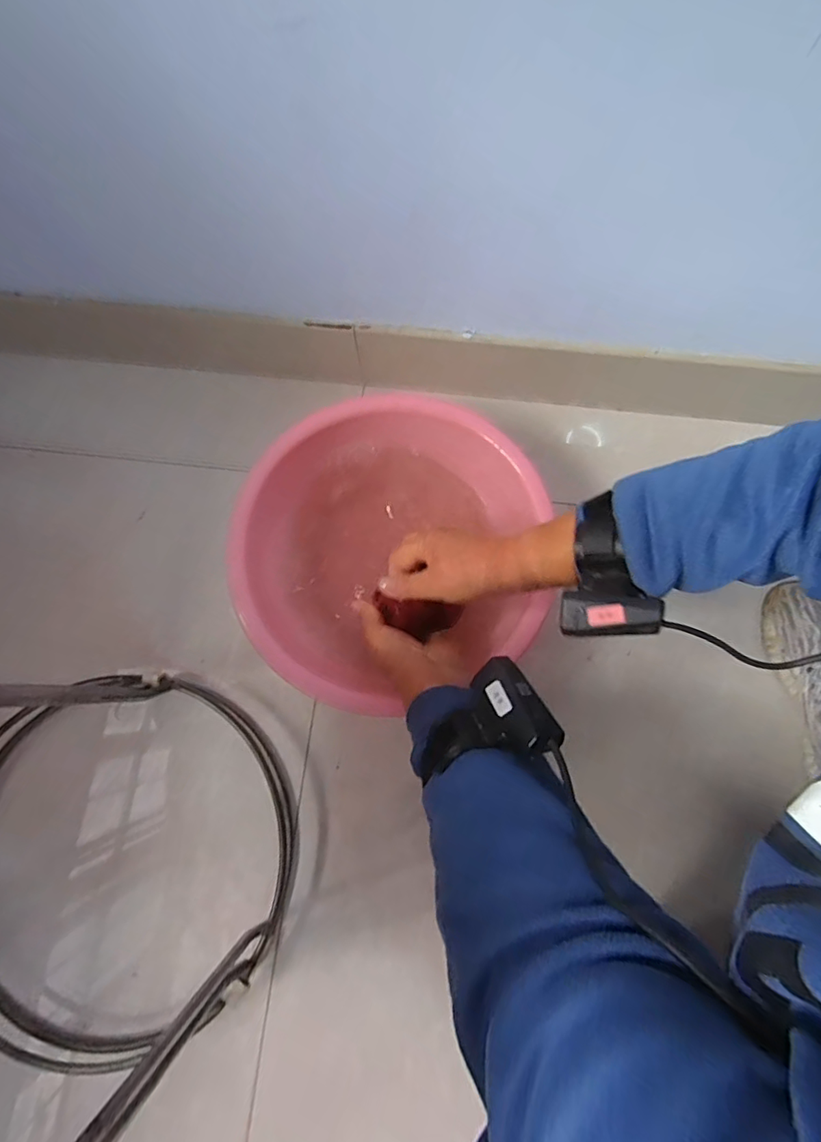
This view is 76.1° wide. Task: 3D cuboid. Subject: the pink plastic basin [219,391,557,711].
[{"bbox_3d":[-0.024,-0.029,0.574,0.328,0.103,0.294,-28,77,-6],"label":"pink plastic basin"}]

